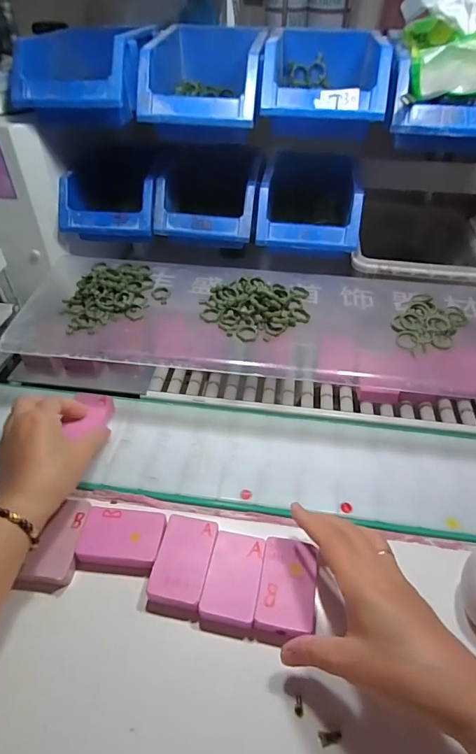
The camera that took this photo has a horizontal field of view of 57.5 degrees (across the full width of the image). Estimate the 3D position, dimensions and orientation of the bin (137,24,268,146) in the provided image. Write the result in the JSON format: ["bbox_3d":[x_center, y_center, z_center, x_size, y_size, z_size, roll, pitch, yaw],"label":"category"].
[{"bbox_3d":[-0.037,-0.340,0.507,0.120,0.089,0.188,4,45,2],"label":"bin"}]

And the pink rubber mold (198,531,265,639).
[{"bbox_3d":[-0.004,0.169,0.358,0.042,0.017,0.073,8,45,6],"label":"pink rubber mold"}]

